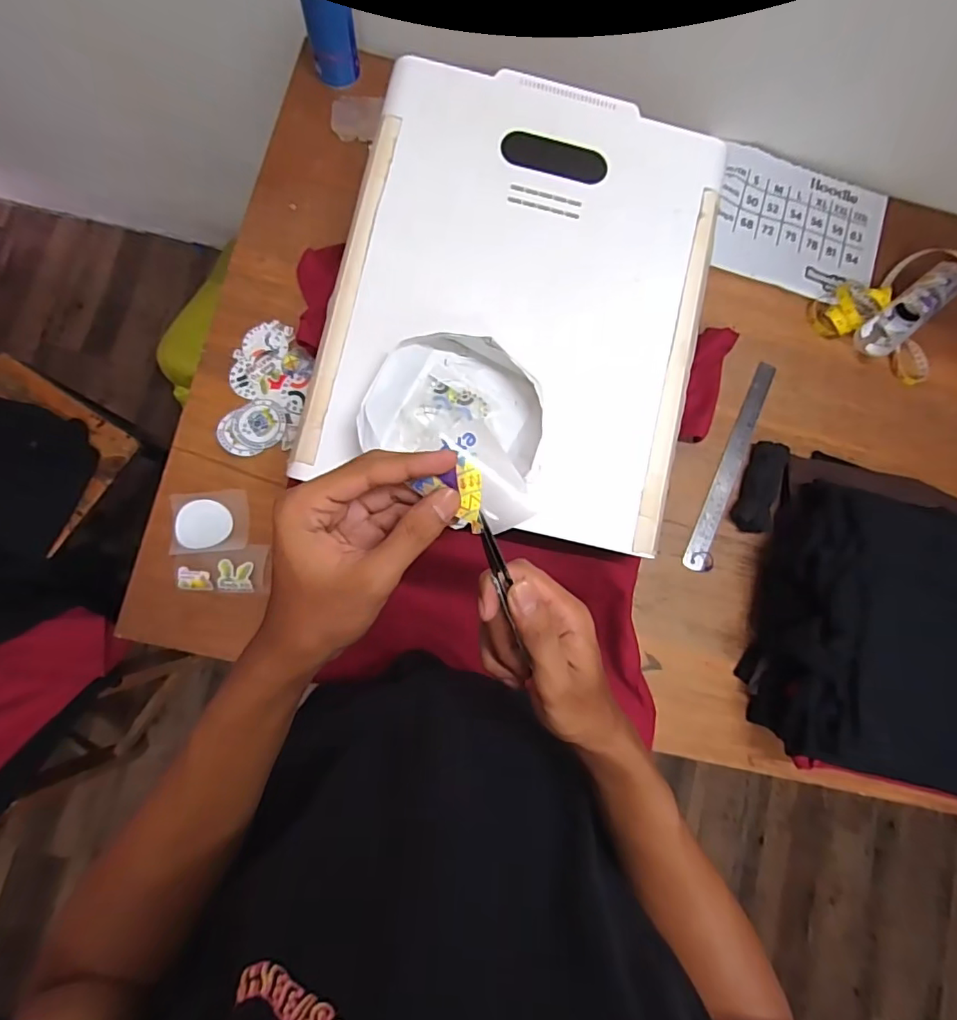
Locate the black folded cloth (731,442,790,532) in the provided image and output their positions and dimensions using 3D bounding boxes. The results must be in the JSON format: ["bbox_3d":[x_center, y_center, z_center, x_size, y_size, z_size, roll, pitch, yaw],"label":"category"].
[{"bbox_3d":[0.395,-0.032,0.745,0.051,0.026,0.129,22,82,-3],"label":"black folded cloth"}]

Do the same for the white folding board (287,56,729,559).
[{"bbox_3d":[0.050,-0.237,0.590,0.396,0.020,0.497,13,83,-4],"label":"white folding board"}]

